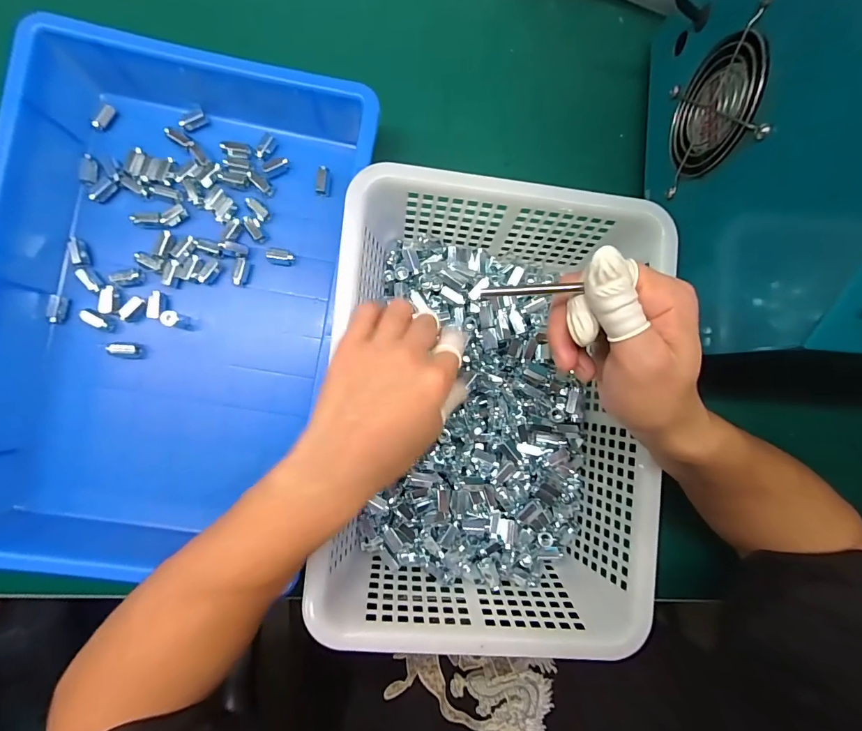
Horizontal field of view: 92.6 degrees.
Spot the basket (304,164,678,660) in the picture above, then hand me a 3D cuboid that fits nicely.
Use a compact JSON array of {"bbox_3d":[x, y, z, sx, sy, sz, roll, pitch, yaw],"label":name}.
[{"bbox_3d":[0.044,0.028,0.316,0.228,0.099,0.308,5,91,-6],"label":"basket"}]

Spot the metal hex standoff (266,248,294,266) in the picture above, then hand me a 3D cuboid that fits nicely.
[{"bbox_3d":[-0.125,-0.089,0.340,0.021,0.012,0.011,5,91,-6],"label":"metal hex standoff"}]

